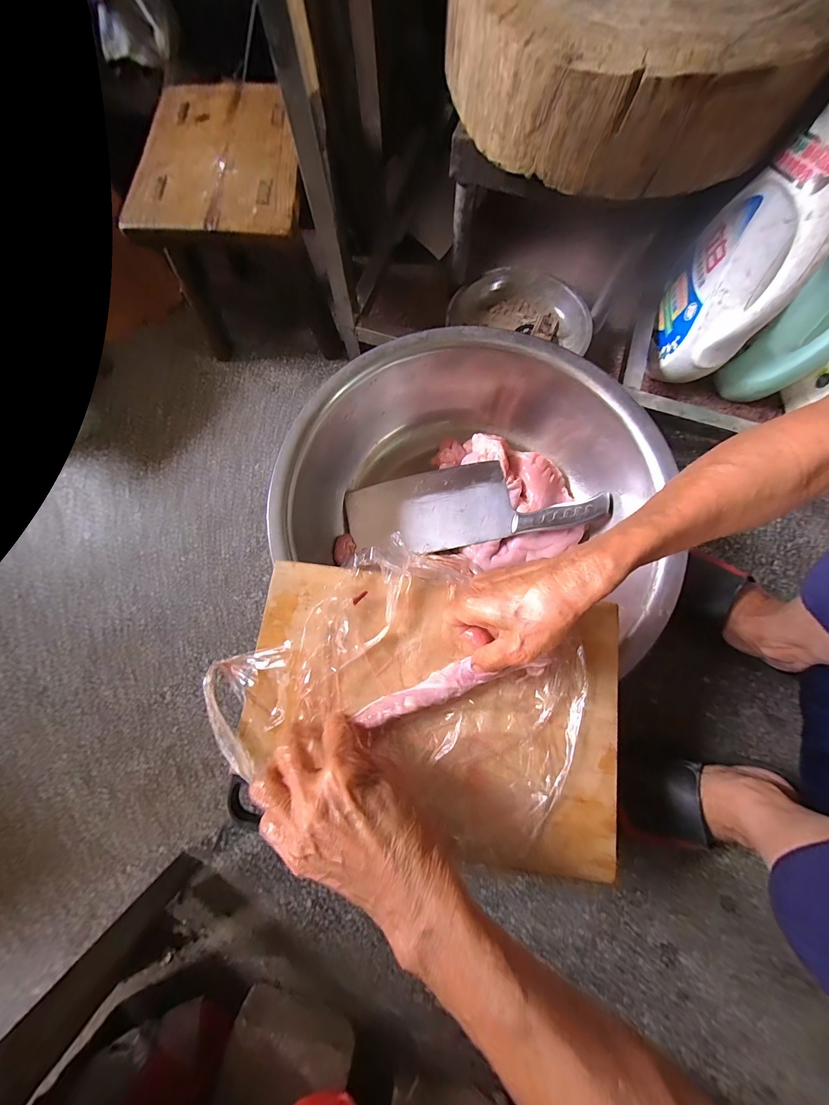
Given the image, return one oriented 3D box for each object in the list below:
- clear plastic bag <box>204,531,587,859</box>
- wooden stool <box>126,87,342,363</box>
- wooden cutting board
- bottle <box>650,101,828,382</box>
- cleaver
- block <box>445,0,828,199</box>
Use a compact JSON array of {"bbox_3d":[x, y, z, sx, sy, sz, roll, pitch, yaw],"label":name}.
[{"bbox_3d":[-0.009,0.105,0.314,0.306,0.031,0.221,17,79,5],"label":"clear plastic bag"},{"bbox_3d":[-0.227,-0.419,0.475,0.185,0.193,0.245,-10,78,-1],"label":"wooden stool"},{"bbox_3d":[0.015,0.131,0.306,0.323,0.022,0.221,8,78,3],"label":"wooden cutting board"},{"bbox_3d":[0.375,-0.332,0.385,0.077,0.245,0.148,15,79,3],"label":"bottle"},{"bbox_3d":[0.075,-0.065,0.456,0.324,0.032,0.105,-8,78,0],"label":"cleaver"},{"bbox_3d":[0.223,-0.492,0.333,0.337,0.079,0.271,-18,79,-3],"label":"block"}]

